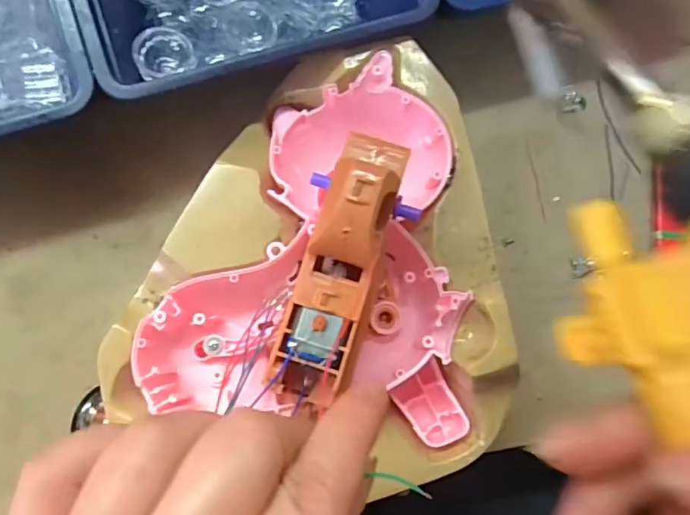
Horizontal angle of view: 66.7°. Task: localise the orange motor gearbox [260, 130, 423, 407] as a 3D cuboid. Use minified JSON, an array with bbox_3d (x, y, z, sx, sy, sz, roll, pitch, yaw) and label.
[{"bbox_3d":[0.001,0.003,0.174,0.029,0.030,0.091,18,87,0],"label":"orange motor gearbox"}]

